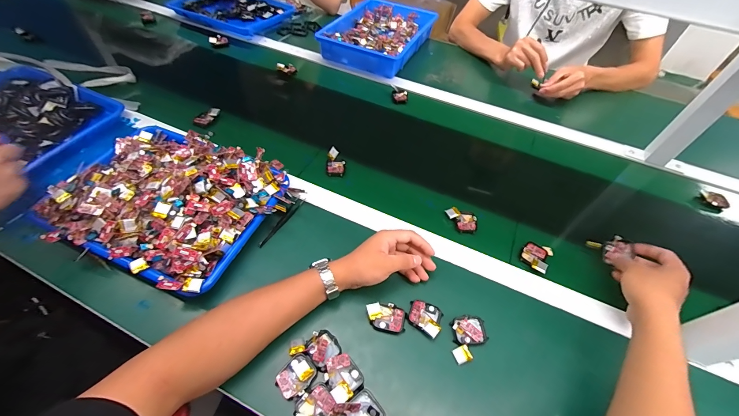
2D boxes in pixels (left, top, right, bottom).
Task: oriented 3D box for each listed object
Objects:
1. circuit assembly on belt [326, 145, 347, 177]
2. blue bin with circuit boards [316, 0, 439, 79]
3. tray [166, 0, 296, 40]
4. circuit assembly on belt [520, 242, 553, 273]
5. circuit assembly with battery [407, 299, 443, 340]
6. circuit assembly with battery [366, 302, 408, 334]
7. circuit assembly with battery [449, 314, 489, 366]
[{"bbox_3d":[-0.067,-0.093,0.617,0.037,0.026,0.057,-3,53,-8],"label":"circuit assembly on belt"},{"bbox_3d":[0.031,-0.520,0.940,0.262,0.061,0.344,21,53,11],"label":"blue bin with circuit boards"},{"bbox_3d":[-0.400,-0.619,0.961,0.313,0.031,0.256,24,54,13],"label":"tray"},{"bbox_3d":[0.281,0.078,0.522,0.043,0.012,0.064,36,57,21],"label":"circuit assembly on belt"},{"bbox_3d":[0.079,0.156,0.444,0.046,0.015,0.045,18,53,9],"label":"circuit assembly with battery"},{"bbox_3d":[0.024,0.154,0.441,0.056,0.017,0.035,10,52,3],"label":"circuit assembly with battery"},{"bbox_3d":[0.139,0.181,0.432,0.048,0.017,0.062,5,52,-2],"label":"circuit assembly with battery"}]

